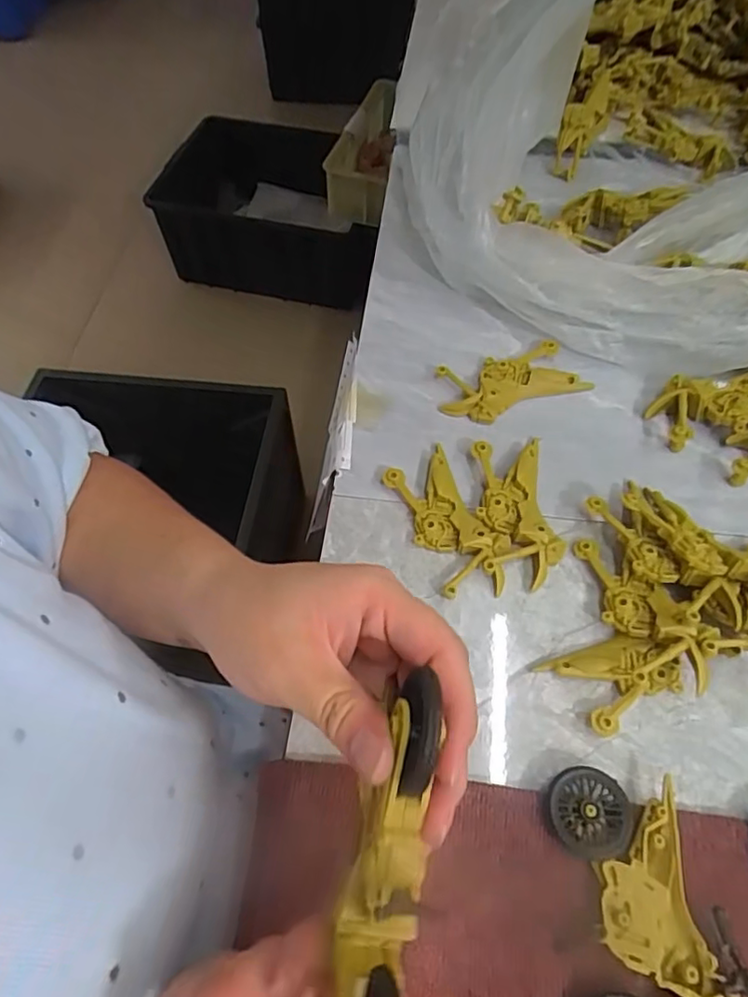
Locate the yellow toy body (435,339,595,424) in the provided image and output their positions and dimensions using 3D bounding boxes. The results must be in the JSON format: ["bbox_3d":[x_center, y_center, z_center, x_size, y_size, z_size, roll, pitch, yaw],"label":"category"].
[{"bbox_3d":[0.095,-0.082,0.424,0.100,0.013,0.050,-16,60,-9],"label":"yellow toy body"}]

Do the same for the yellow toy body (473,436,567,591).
[{"bbox_3d":[0.087,0.005,0.370,0.046,0.014,0.094,0,59,0],"label":"yellow toy body"}]

